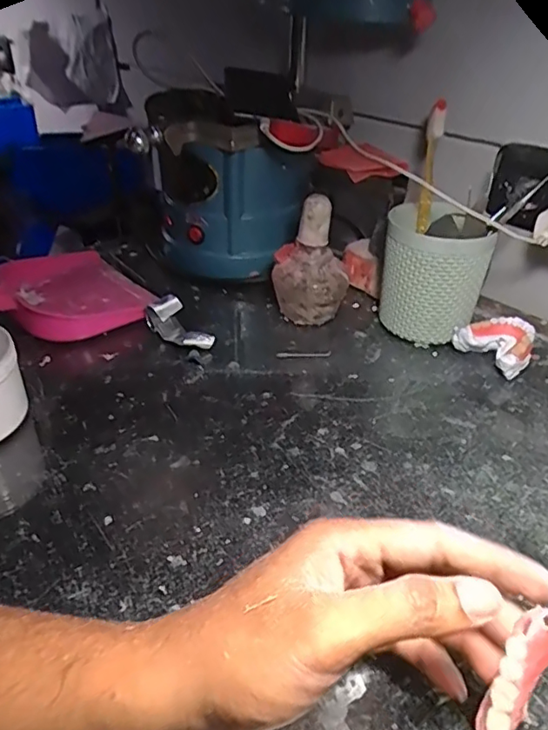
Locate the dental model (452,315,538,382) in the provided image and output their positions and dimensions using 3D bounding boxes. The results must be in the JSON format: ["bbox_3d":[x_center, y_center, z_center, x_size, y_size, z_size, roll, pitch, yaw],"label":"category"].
[{"bbox_3d":[0.202,-0.018,0.509,0.050,0.036,0.062,-24,42,-32],"label":"dental model"}]

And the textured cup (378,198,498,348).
[{"bbox_3d":[0.148,-0.084,0.530,0.092,0.114,0.088,12,36,15],"label":"textured cup"}]

